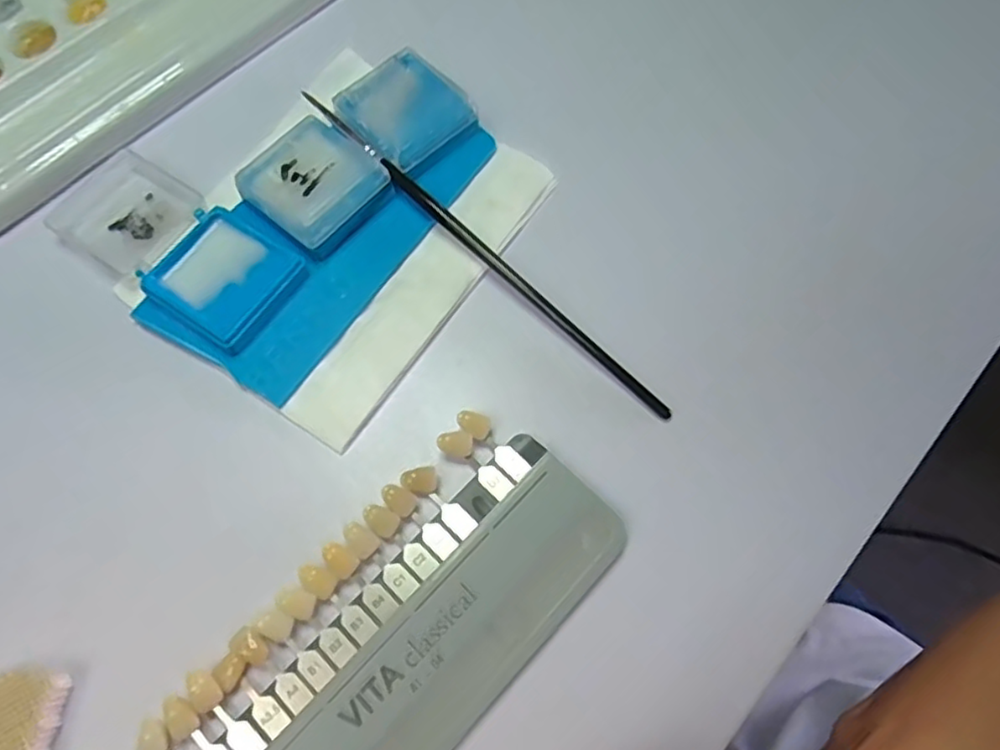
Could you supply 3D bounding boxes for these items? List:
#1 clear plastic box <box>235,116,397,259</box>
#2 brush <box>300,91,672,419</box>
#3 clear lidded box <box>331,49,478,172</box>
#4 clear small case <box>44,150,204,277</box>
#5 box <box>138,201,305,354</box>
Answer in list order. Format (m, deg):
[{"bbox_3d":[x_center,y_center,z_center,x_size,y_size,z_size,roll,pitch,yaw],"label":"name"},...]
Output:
[{"bbox_3d":[-0.067,-0.069,0.237,0.045,0.016,0.042,39,73,12],"label":"clear plastic box"},{"bbox_3d":[-0.007,-0.046,0.235,0.176,0.013,0.006,41,73,12],"label":"brush"},{"bbox_3d":[-0.036,-0.102,0.251,0.042,0.013,0.044,43,74,13],"label":"clear lidded box"},{"bbox_3d":[-0.137,-0.060,0.240,0.048,0.007,0.042,32,72,10],"label":"clear small case"},{"bbox_3d":[-0.096,-0.034,0.228,0.044,0.010,0.041,32,72,10],"label":"box"}]

